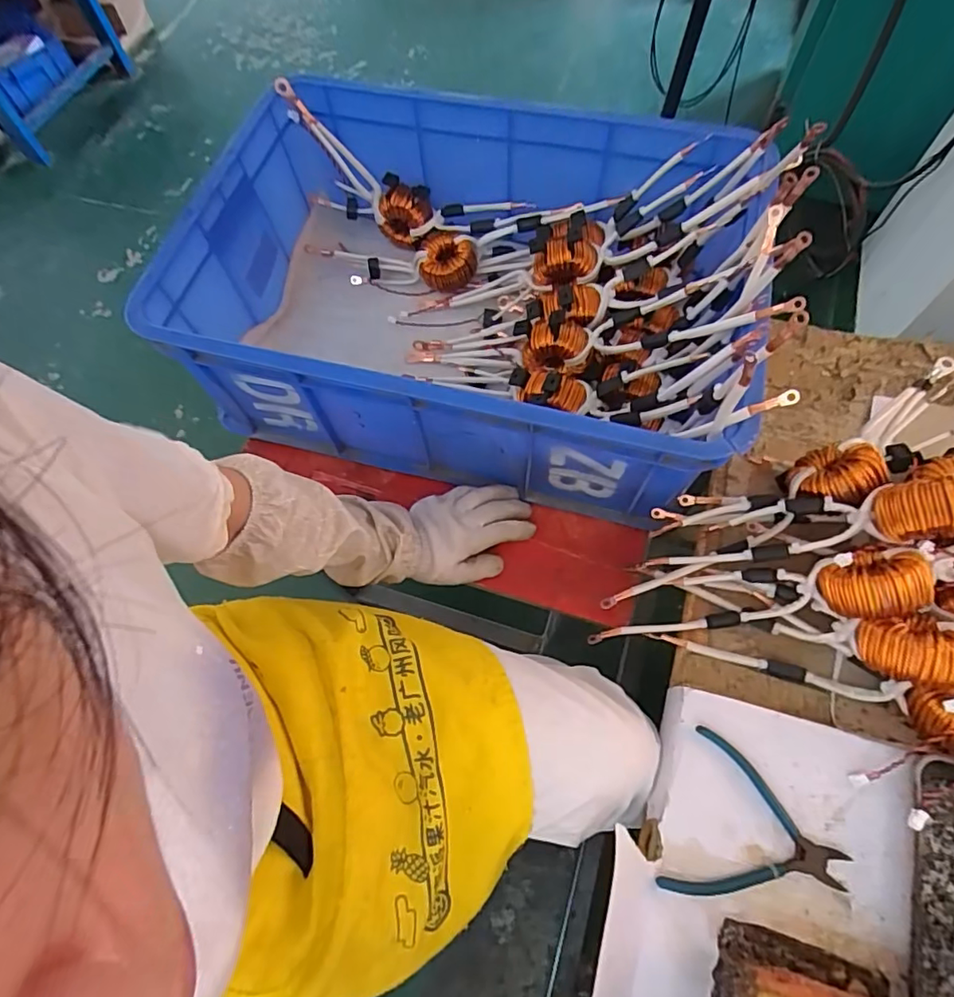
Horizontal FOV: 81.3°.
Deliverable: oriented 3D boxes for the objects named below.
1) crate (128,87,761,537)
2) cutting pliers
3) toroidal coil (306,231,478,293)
[{"bbox_3d":[-0.018,-0.242,0.664,0.596,0.207,0.414,12,67,8],"label":"crate"},{"bbox_3d":[0.228,0.279,0.451,0.131,0.007,0.125,23,69,12],"label":"cutting pliers"},{"bbox_3d":[-0.122,-0.345,0.784,0.249,0.050,0.076,12,67,8],"label":"toroidal coil"}]

